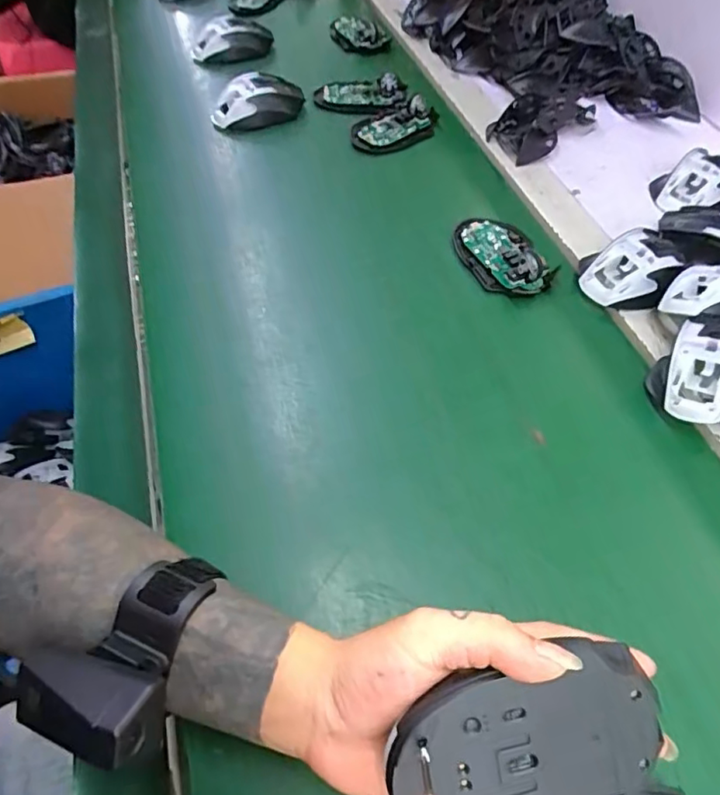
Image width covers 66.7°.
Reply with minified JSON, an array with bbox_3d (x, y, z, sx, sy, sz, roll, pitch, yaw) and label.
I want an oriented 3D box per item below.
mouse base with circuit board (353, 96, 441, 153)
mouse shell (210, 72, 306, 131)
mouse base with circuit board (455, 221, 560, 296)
[{"bbox_3d":[0.042,-0.328,0.652,0.112,0.023,0.062,-32,60,-18],"label":"mouse base with circuit board"},{"bbox_3d":[-0.125,-0.362,0.666,0.108,0.040,0.066,-36,62,-20],"label":"mouse shell"},{"bbox_3d":[0.134,-0.138,0.522,0.066,0.024,0.102,-15,57,-7],"label":"mouse base with circuit board"}]

